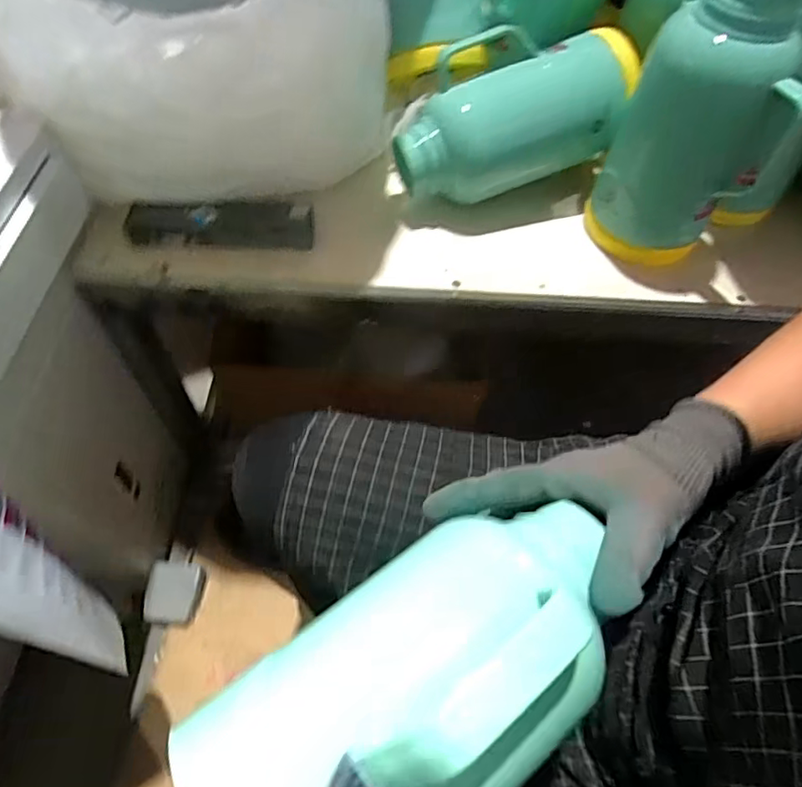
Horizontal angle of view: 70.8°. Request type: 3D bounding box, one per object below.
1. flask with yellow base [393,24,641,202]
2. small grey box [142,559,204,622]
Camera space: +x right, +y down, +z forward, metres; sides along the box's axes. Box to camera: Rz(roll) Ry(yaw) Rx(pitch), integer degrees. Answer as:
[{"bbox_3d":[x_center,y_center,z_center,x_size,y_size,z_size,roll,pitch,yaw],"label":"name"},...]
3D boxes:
[{"bbox_3d":[0.126,-0.319,0.650,0.271,0.116,0.121,-17,58,-13],"label":"flask with yellow base"},{"bbox_3d":[-0.328,0.285,0.813,0.077,0.015,0.082,2,56,-1],"label":"small grey box"}]

